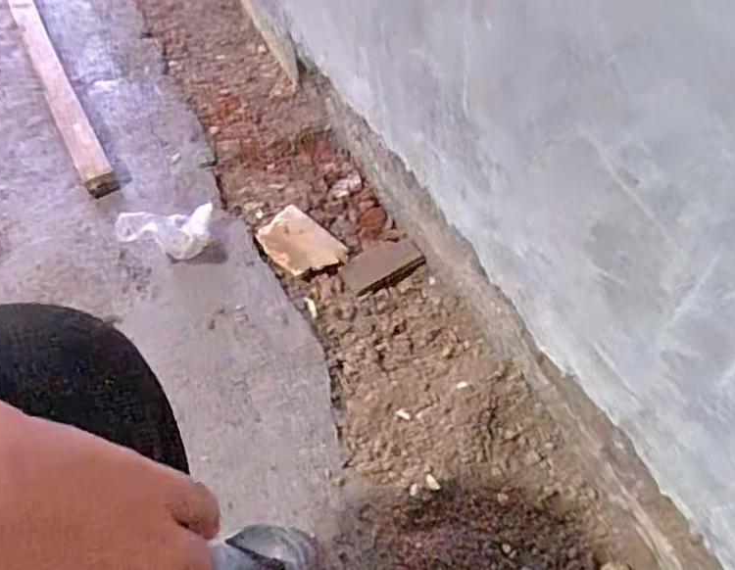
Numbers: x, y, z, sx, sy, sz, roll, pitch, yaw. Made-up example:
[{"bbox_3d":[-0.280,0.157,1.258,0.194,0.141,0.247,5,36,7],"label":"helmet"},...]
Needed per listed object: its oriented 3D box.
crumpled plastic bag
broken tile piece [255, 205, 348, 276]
[{"bbox_3d":[-0.325,-0.088,1.037,0.164,0.084,0.052,3,37,-48],"label":"crumpled plastic bag"},{"bbox_3d":[-0.118,-0.074,1.096,0.113,0.016,0.145,-31,63,-31],"label":"broken tile piece"}]

